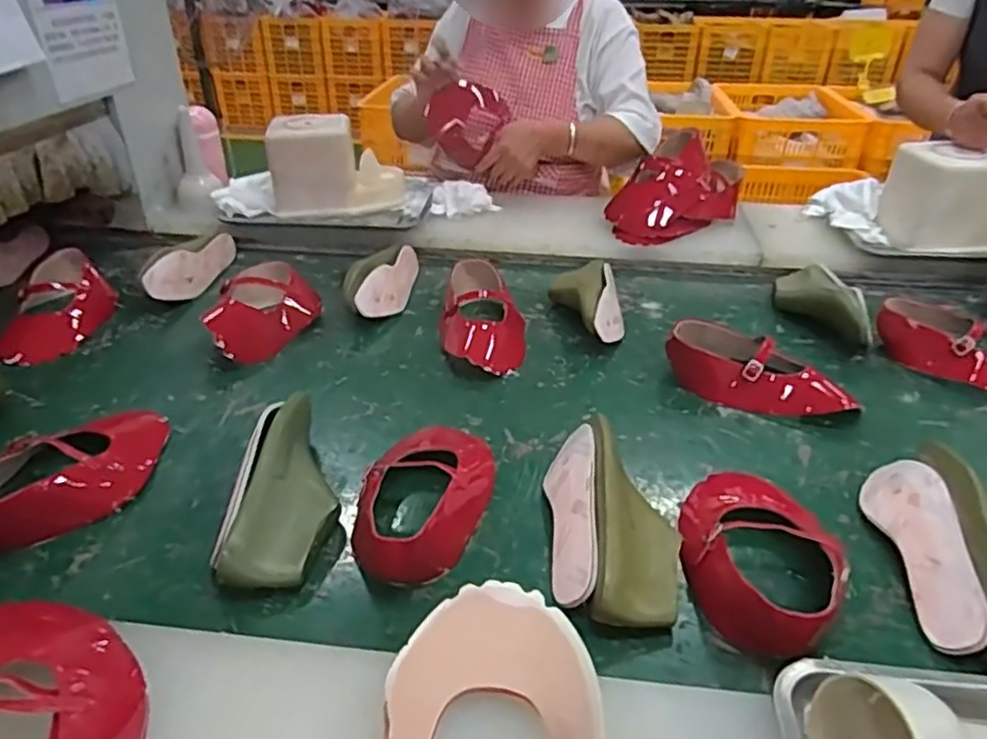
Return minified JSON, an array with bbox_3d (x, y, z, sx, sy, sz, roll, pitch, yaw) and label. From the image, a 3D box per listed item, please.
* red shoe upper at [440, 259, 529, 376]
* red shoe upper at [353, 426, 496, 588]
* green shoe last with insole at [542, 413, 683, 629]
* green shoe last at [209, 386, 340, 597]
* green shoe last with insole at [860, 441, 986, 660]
[{"bbox_3d":[-0.014,-0.080,1.030,0.124,0.071,0.232,-1,32,0],"label":"red shoe upper"},{"bbox_3d":[-0.065,0.114,0.731,0.123,0.063,0.252,2,32,3],"label":"red shoe upper"},{"bbox_3d":[0.115,0.138,0.682,0.116,0.076,0.230,0,32,0],"label":"green shoe last with insole"},{"bbox_3d":[-0.216,0.116,0.711,0.106,0.057,0.229,-3,47,-4],"label":"green shoe last"},{"bbox_3d":[0.437,0.166,0.647,0.108,0.077,0.261,3,32,5],"label":"green shoe last with insole"}]

